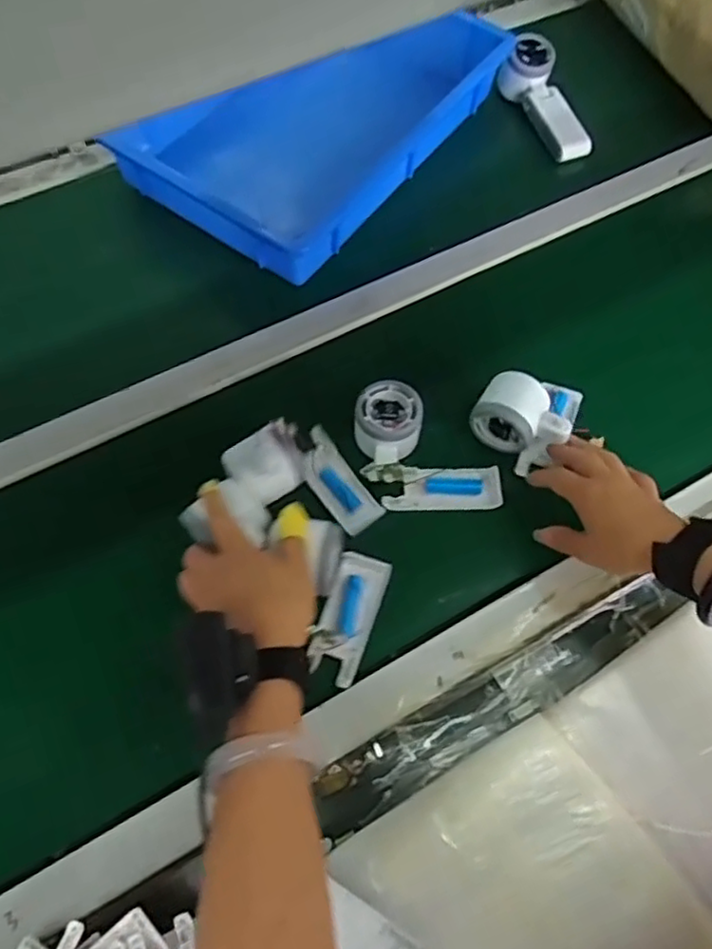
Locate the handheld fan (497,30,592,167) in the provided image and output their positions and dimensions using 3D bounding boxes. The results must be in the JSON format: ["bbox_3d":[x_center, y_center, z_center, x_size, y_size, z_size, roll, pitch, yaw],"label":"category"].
[{"bbox_3d":[0.233,-0.458,0.785,0.057,0.071,0.160,-23,66,-12],"label":"handheld fan"}]

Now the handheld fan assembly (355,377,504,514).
[{"bbox_3d":[0.056,-0.013,0.570,0.145,0.044,0.086,32,70,17],"label":"handheld fan assembly"}]

